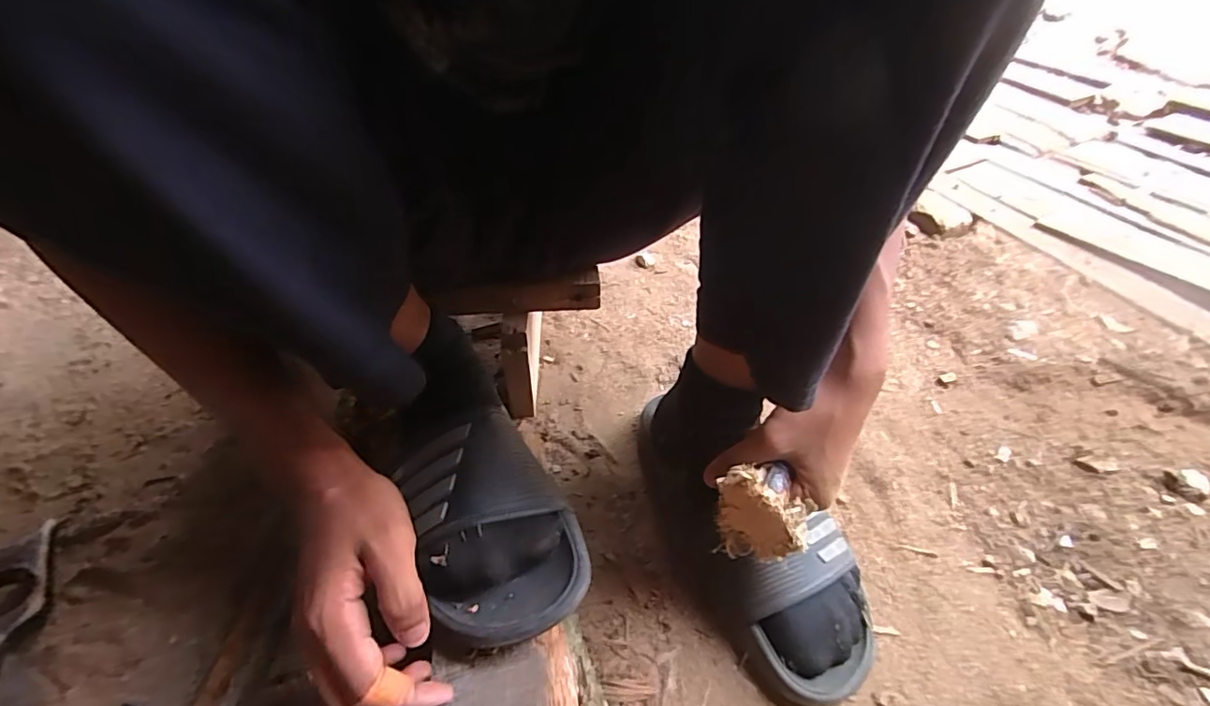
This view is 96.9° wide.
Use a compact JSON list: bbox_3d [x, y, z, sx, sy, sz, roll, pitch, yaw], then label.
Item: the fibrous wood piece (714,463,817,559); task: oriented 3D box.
[{"bbox_3d":[0.097,0.103,0.336,0.053,0.064,0.025,16,42,17],"label":"fibrous wood piece"}]

